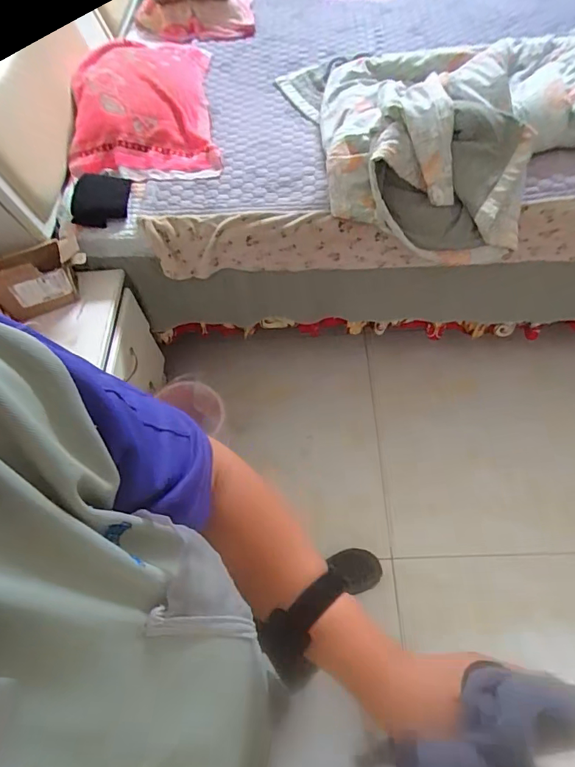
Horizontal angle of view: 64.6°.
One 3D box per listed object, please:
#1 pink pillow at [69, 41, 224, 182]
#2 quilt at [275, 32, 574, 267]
[{"bbox_3d":[-0.430,-0.863,1.360,0.402,0.141,0.662,-7,60,-1],"label":"pink pillow"},{"bbox_3d":[0.442,-0.710,1.203,0.765,0.269,0.795,-1,60,2],"label":"quilt"}]

